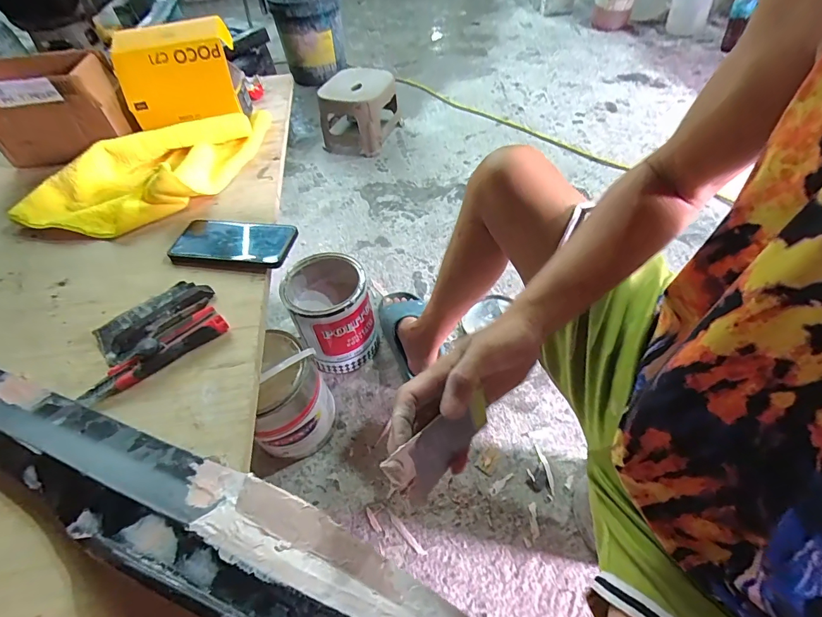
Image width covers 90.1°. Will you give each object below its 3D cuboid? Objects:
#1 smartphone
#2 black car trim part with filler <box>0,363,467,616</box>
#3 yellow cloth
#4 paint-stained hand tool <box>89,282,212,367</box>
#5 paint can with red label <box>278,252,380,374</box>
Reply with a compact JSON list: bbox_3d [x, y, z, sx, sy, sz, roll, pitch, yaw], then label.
[{"bbox_3d":[-0.244,-0.092,0.564,0.171,0.014,0.076,6,52,9],"label":"smartphone"},{"bbox_3d":[-0.306,0.128,0.365,0.729,0.048,0.091,16,54,17],"label":"black car trim part with filler"},{"bbox_3d":[-0.403,-0.233,0.669,0.426,0.061,0.201,-33,56,-20],"label":"yellow cloth"},{"bbox_3d":[-0.308,0.007,0.492,0.129,0.013,0.064,-37,57,-23],"label":"paint-stained hand tool"},{"bbox_3d":[-0.165,0.014,0.877,0.153,0.210,0.164,-3,51,3],"label":"paint can with red label"}]

